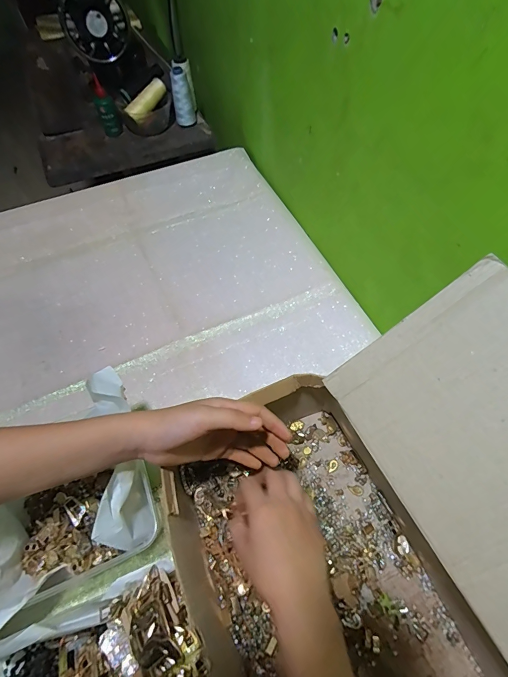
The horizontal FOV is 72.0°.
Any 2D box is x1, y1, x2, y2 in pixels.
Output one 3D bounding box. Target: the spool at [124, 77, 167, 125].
[{"bbox_3d":[-0.250,-0.546,0.807,0.036,0.035,0.113,36,85,23],"label":"spool"}]

